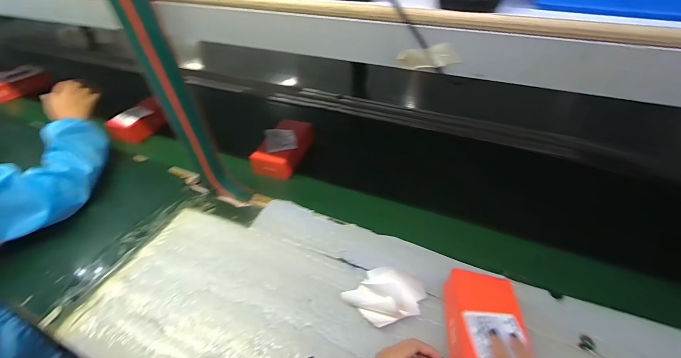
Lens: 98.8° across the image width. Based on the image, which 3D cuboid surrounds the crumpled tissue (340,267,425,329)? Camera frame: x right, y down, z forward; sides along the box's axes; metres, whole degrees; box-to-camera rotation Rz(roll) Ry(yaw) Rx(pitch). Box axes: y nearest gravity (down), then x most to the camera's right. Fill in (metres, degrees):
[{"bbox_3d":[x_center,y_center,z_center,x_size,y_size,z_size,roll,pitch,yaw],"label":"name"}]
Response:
[{"bbox_3d":[0.078,0.194,0.492,0.101,0.034,0.103,31,53,30],"label":"crumpled tissue"}]

